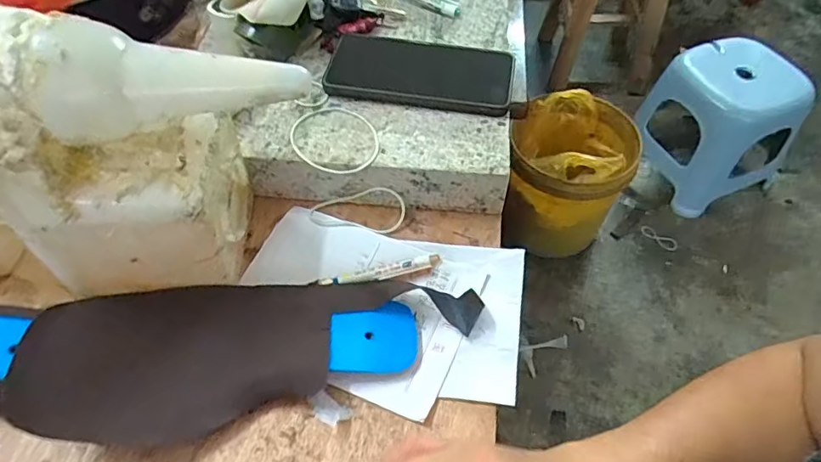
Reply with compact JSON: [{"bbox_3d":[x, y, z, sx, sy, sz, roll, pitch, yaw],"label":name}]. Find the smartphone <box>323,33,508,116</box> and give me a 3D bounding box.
[{"bbox_3d":[0.009,-0.144,0.477,0.160,0.014,0.084,8,55,6],"label":"smartphone"}]

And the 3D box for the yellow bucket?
[{"bbox_3d":[0.344,-0.117,1.200,0.240,0.309,0.261,0,55,0],"label":"yellow bucket"}]

